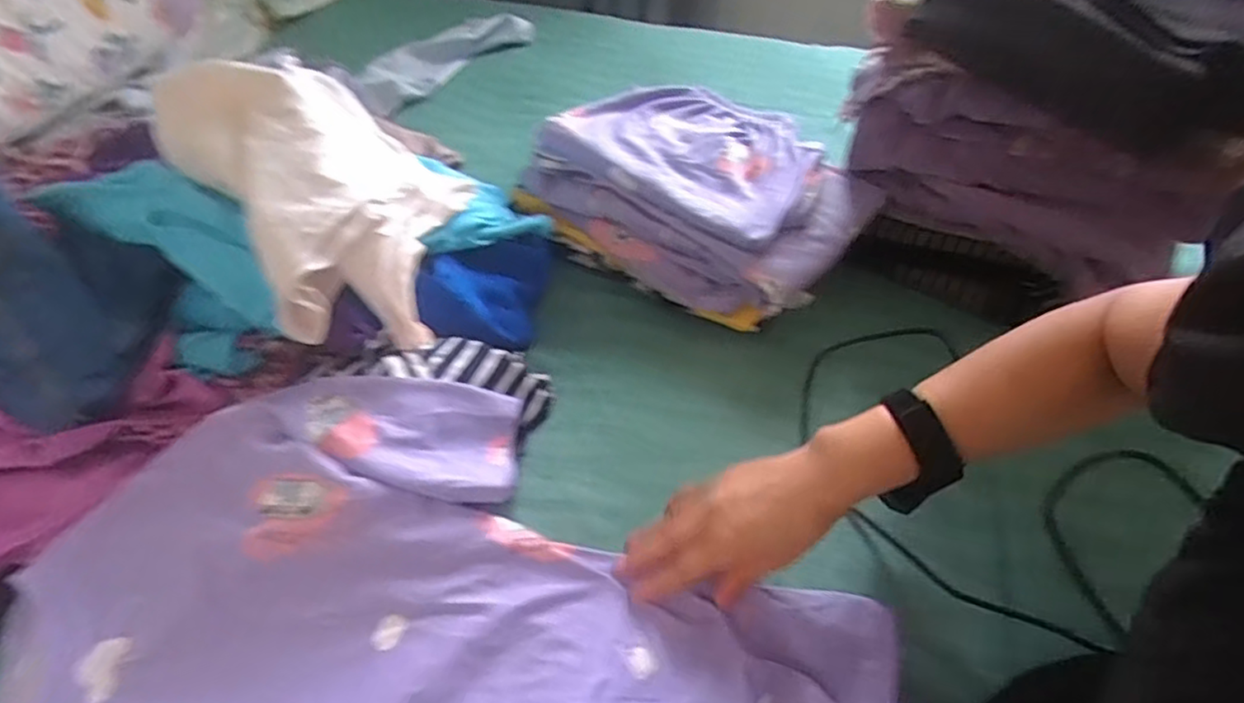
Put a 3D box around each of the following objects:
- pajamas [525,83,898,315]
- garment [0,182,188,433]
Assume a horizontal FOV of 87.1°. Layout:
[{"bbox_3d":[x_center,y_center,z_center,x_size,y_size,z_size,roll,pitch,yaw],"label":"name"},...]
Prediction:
[{"bbox_3d":[0.092,-0.167,0.704,0.308,0.114,0.242,31,53,25],"label":"pajamas"},{"bbox_3d":[-0.459,-0.045,0.500,0.236,0.111,0.151,16,49,13],"label":"garment"}]

